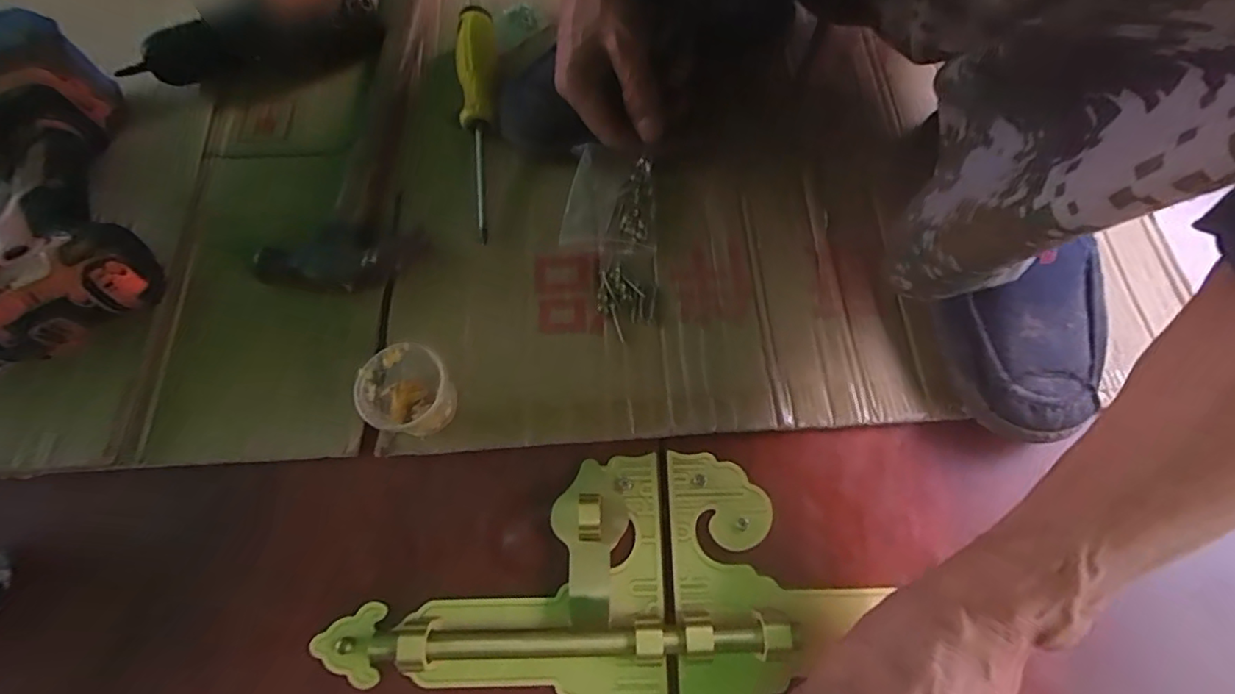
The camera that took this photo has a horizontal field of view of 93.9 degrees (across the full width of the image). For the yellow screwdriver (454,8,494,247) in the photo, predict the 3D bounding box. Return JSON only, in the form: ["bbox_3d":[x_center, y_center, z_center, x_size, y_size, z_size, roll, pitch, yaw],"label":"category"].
[{"bbox_3d":[-0.110,-0.176,0.444,0.030,0.033,0.201,-3,68,-2],"label":"yellow screwdriver"}]

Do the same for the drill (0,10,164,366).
[{"bbox_3d":[-0.408,-0.098,0.385,0.143,0.090,0.239,-27,70,-11],"label":"drill"}]

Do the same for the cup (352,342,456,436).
[{"bbox_3d":[-0.127,0.029,0.352,0.051,0.042,0.047,0,68,0],"label":"cup"}]

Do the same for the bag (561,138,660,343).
[{"bbox_3d":[-0.003,-0.080,0.411,0.067,0.018,0.136,-8,72,-3],"label":"bag"}]

